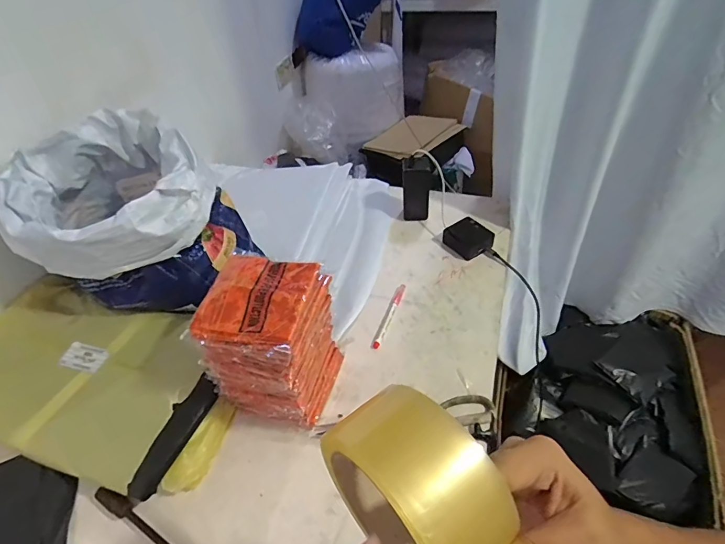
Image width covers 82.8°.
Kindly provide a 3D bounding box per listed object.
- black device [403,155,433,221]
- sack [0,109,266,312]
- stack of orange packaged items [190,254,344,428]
[{"bbox_3d":[0.115,-0.173,0.862,0.056,0.143,0.035,-5,47,0],"label":"black device"},{"bbox_3d":[-0.393,-0.102,0.696,0.302,0.220,0.333,-35,53,-25],"label":"sack"},{"bbox_3d":[-0.120,0.103,0.571,0.131,0.214,0.135,12,49,15],"label":"stack of orange packaged items"}]

